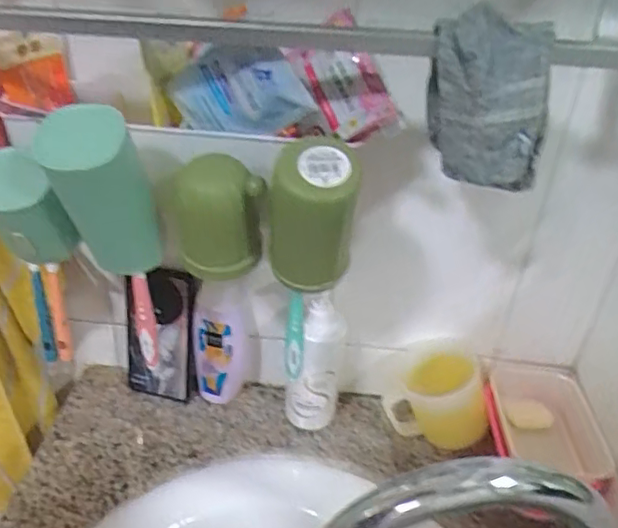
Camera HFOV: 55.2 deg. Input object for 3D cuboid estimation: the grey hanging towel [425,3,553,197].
[{"bbox_3d":[0.112,-0.106,0.383,0.080,0.098,0.053,15,36,16],"label":"grey hanging towel"}]

